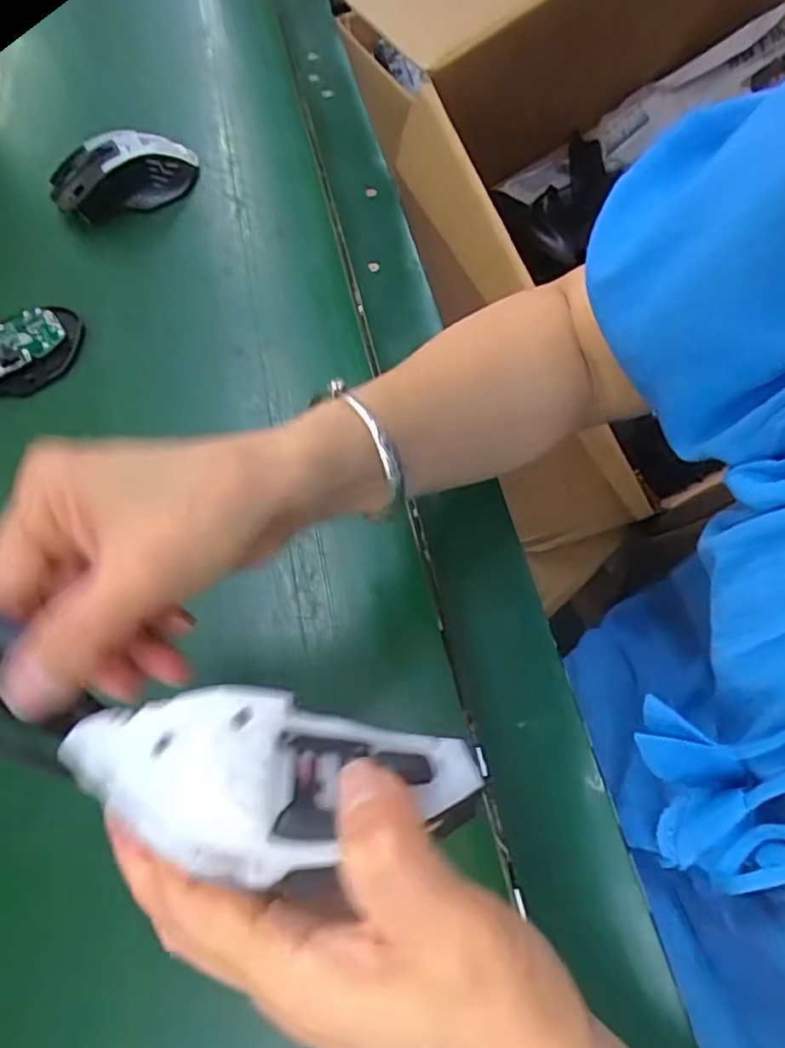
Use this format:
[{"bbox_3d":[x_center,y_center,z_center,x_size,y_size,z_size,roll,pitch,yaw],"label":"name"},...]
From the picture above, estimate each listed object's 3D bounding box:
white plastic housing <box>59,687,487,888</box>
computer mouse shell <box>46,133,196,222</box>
[{"bbox_3d":[-0.026,0.067,0.170,0.107,0.023,0.039,10,58,-17],"label":"white plastic housing"},{"bbox_3d":[-0.217,-0.283,0.537,0.115,0.040,0.061,-13,60,-4],"label":"computer mouse shell"}]

